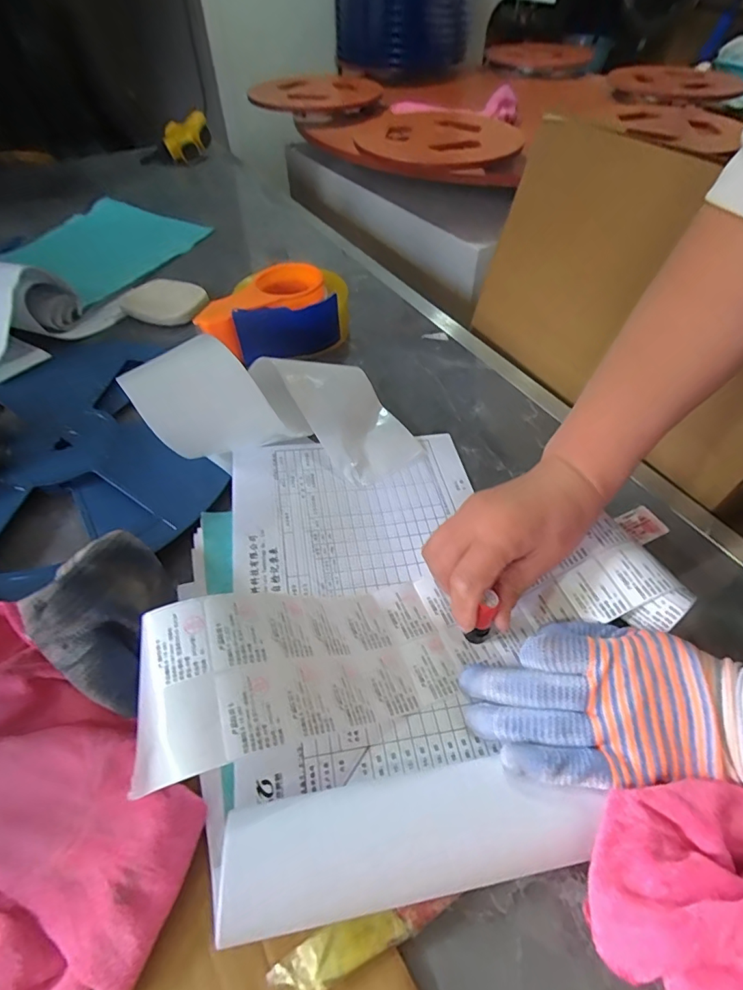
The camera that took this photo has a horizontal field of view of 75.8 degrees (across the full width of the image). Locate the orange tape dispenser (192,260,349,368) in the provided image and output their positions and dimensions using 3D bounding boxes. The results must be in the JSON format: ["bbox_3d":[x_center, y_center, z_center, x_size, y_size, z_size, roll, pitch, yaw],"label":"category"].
[{"bbox_3d":[-0.109,-0.210,0.547,0.179,0.057,0.113,-18,53,-18],"label":"orange tape dispenser"}]

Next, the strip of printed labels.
[{"bbox_3d":[0.031,0.083,0.299,0.322,0.069,0.086,-9,50,-20],"label":"strip of printed labels"}]

